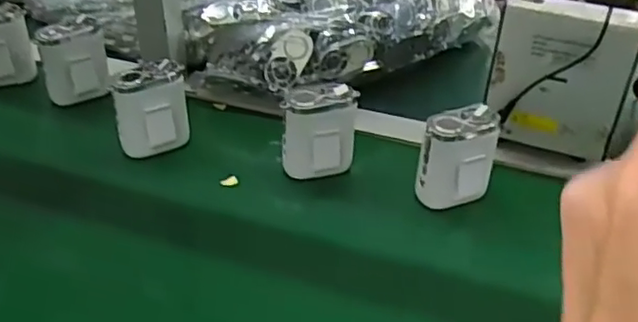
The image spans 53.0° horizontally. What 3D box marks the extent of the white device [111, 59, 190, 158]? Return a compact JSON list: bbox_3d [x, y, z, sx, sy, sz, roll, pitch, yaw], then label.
[{"bbox_3d":[-0.161,-0.044,0.623,0.067,0.095,0.035,-8,35,-13],"label":"white device"}]

